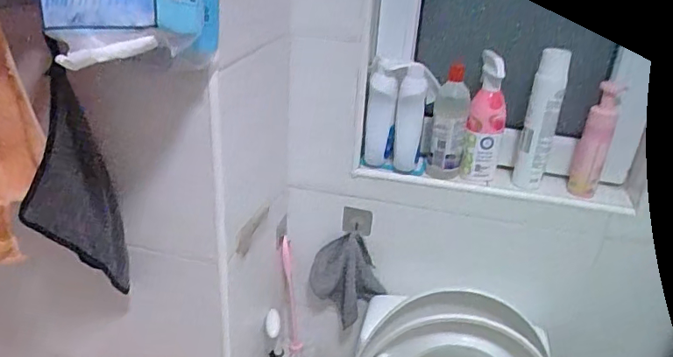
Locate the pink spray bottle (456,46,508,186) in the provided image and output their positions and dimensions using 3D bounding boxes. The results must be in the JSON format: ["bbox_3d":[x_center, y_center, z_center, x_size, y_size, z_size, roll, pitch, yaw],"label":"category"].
[{"bbox_3d":[0.279,-0.109,0.969,0.064,0.239,0.044,12,27,22],"label":"pink spray bottle"}]

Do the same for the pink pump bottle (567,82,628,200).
[{"bbox_3d":[0.469,-0.067,0.940,0.054,0.203,0.041,13,27,23],"label":"pink pump bottle"}]

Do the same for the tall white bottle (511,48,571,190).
[{"bbox_3d":[0.374,-0.106,0.948,0.058,0.250,0.041,12,26,21],"label":"tall white bottle"}]

